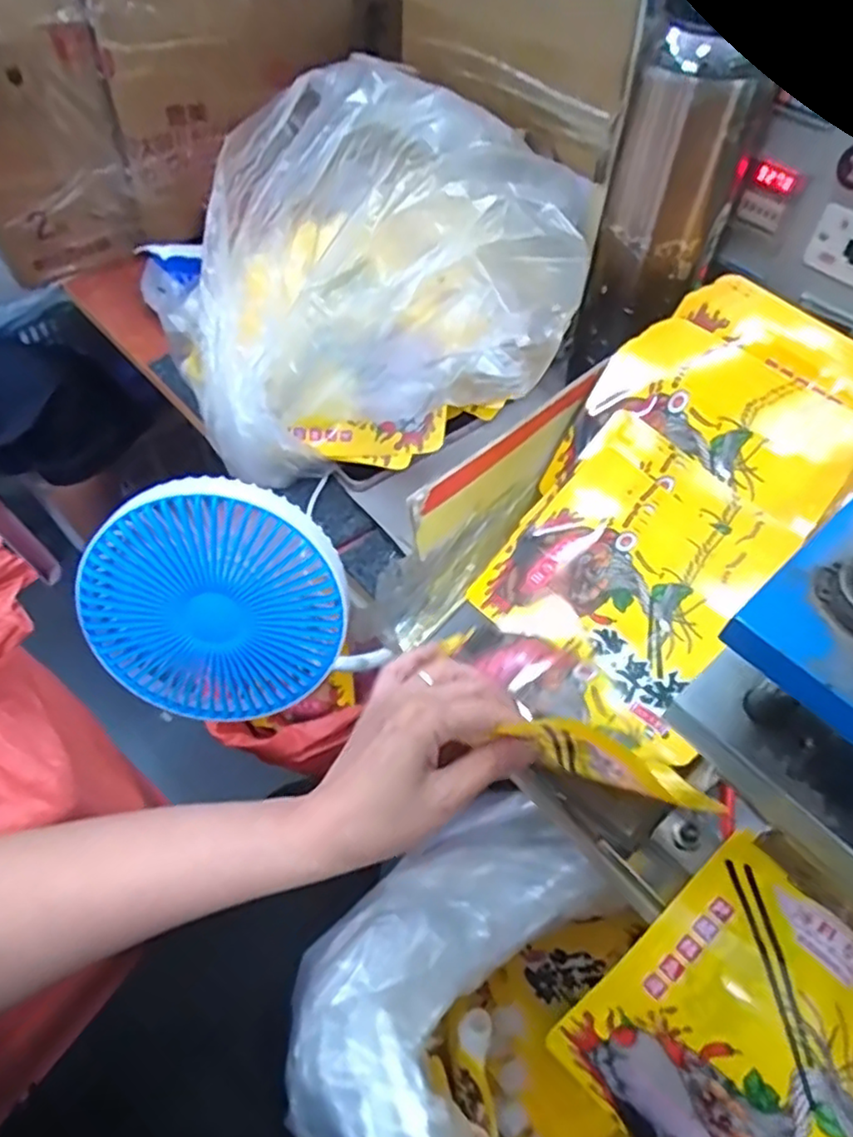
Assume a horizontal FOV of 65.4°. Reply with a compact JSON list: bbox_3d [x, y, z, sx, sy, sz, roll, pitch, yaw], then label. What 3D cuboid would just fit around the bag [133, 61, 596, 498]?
[{"bbox_3d":[-0.018,-0.208,0.497,0.264,0.187,0.218,3,54,0],"label":"bag"}]

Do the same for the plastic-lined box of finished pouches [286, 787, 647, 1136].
[{"bbox_3d":[0.079,0.365,0.460,0.251,0.166,0.333,-34,62,-23],"label":"plastic-lined box of finished pouches"}]

